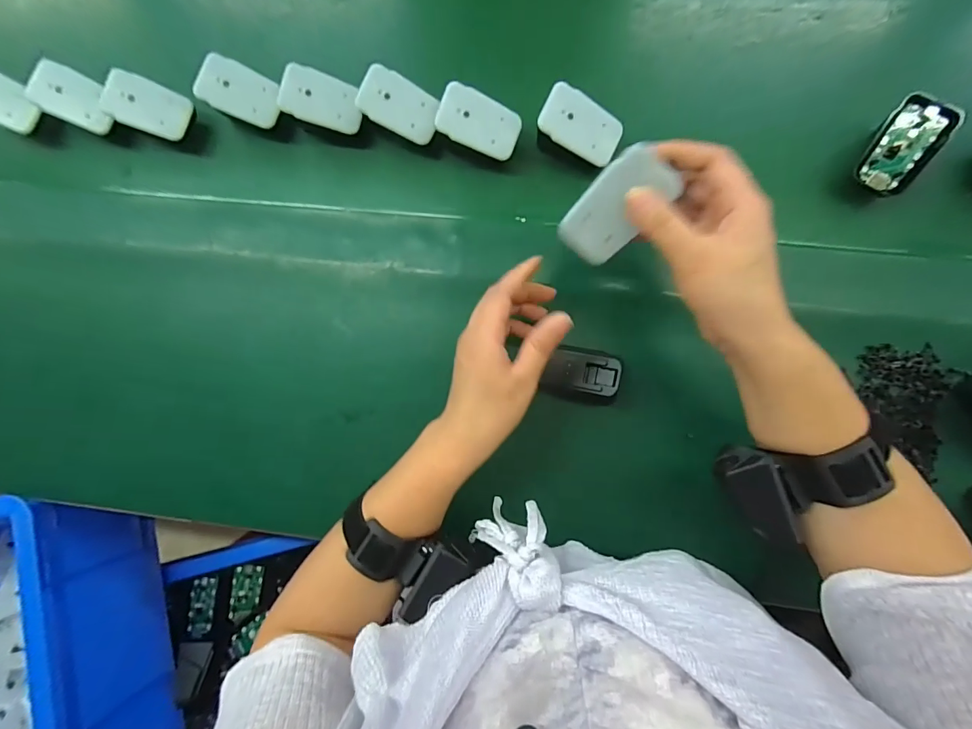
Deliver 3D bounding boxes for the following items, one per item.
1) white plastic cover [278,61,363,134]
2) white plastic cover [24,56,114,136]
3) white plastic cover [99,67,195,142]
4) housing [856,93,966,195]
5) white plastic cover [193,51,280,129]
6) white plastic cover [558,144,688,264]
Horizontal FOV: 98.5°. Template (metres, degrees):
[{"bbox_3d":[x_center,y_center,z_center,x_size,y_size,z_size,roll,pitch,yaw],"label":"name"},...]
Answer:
[{"bbox_3d":[-0.143,-0.233,0.368,0.066,0.005,0.043,12,92,-18],"label":"white plastic cover"},{"bbox_3d":[-0.376,-0.244,0.382,0.069,0.012,0.043,24,93,-14],"label":"white plastic cover"},{"bbox_3d":[-0.305,-0.233,0.378,0.061,0.009,0.045,21,82,-21],"label":"white plastic cover"},{"bbox_3d":[0.333,-0.173,0.334,0.042,0.010,0.069,32,110,13],"label":"housing"},{"bbox_3d":[-0.217,-0.242,0.371,0.065,0.007,0.043,22,96,-19],"label":"white plastic cover"},{"bbox_3d":[0.083,-0.100,0.268,0.042,0.005,0.073,37,121,-10],"label":"white plastic cover"}]

